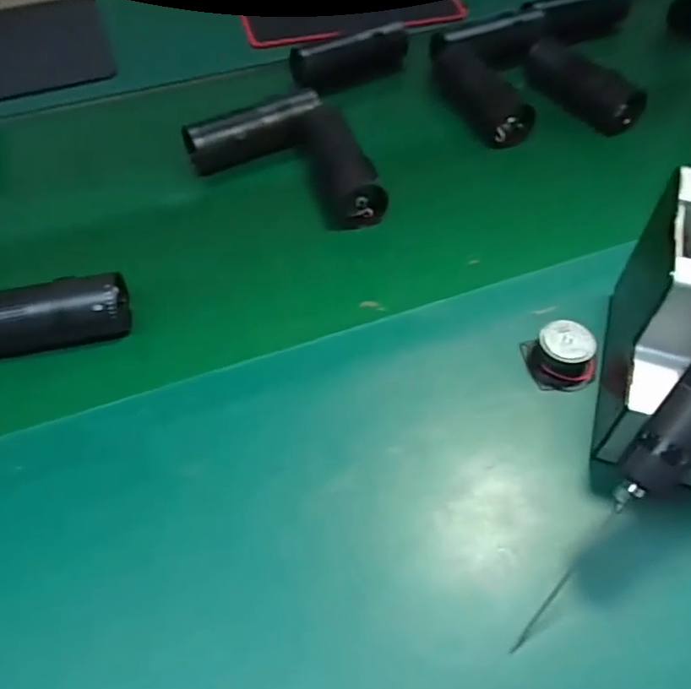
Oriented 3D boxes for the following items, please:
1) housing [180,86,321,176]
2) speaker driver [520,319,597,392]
[{"bbox_3d":[-0.107,-0.249,0.687,0.161,0.056,0.048,-16,53,-11],"label":"housing"},{"bbox_3d":[0.181,0.006,0.482,0.051,0.039,0.056,-12,53,-9],"label":"speaker driver"}]

